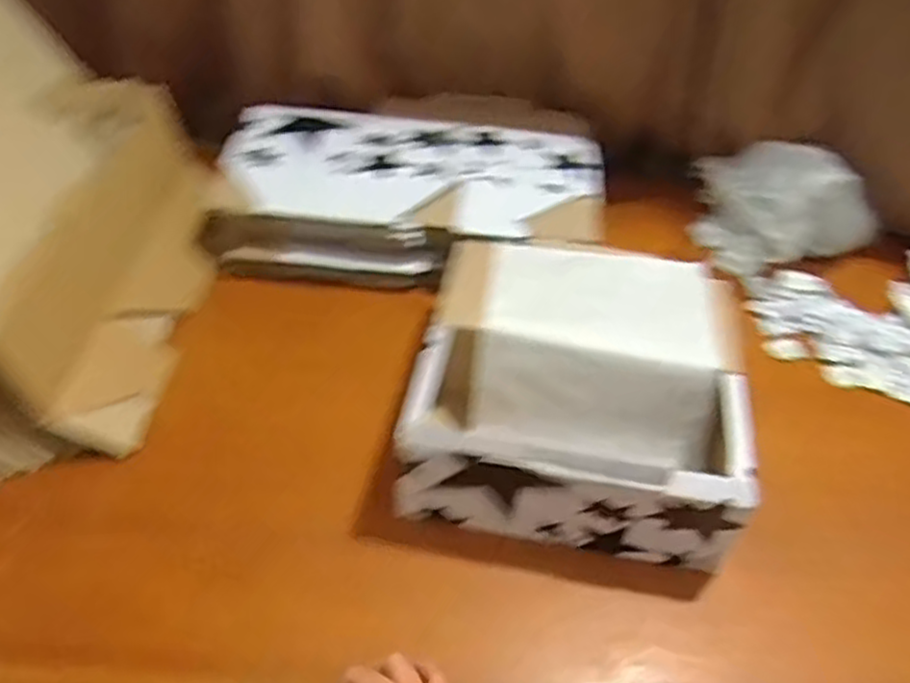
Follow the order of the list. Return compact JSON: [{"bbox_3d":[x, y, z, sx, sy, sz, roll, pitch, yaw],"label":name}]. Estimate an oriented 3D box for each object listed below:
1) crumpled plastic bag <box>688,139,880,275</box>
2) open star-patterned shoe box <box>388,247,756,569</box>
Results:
[{"bbox_3d":[0.409,-0.183,0.942,0.204,0.122,0.161,-21,50,-25],"label":"crumpled plastic bag"},{"bbox_3d":[0.111,0.036,0.727,0.278,0.108,0.299,10,44,4],"label":"open star-patterned shoe box"}]

